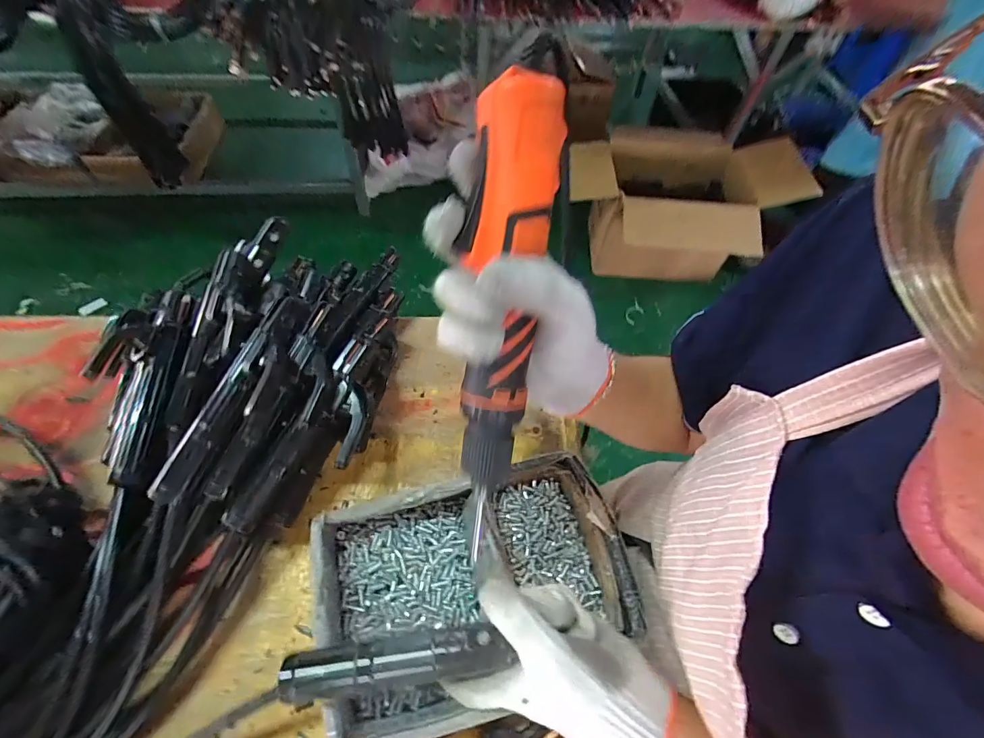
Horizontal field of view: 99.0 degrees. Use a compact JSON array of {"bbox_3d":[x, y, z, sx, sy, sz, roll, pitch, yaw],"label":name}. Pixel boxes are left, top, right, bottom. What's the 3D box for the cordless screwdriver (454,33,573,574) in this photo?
[{"bbox_3d":[0.005,-0.027,0.246,0.047,0.042,0.283,7,99,0],"label":"cordless screwdriver"}]

